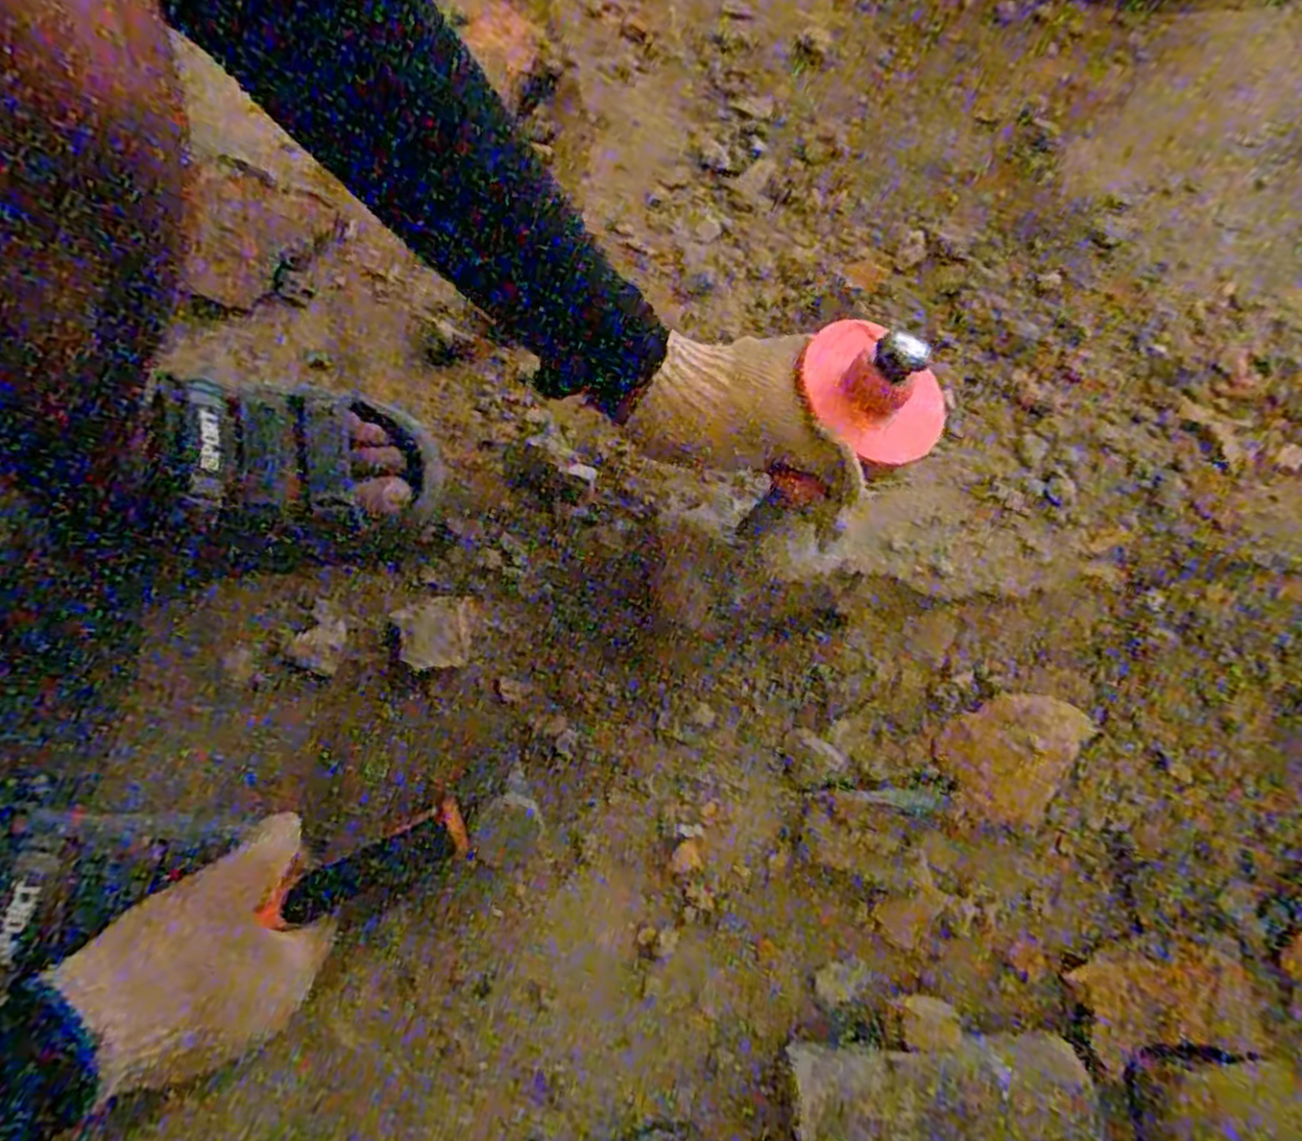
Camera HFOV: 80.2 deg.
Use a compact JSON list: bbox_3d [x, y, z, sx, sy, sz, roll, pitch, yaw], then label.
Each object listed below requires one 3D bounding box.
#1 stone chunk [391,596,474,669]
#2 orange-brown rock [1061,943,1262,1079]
[{"bbox_3d":[-0.143,0.040,0.505,0.047,0.020,0.048,0,76,1],"label":"stone chunk"},{"bbox_3d":[0.297,0.248,0.446,0.097,0.022,0.054,-8,76,-2],"label":"orange-brown rock"}]

